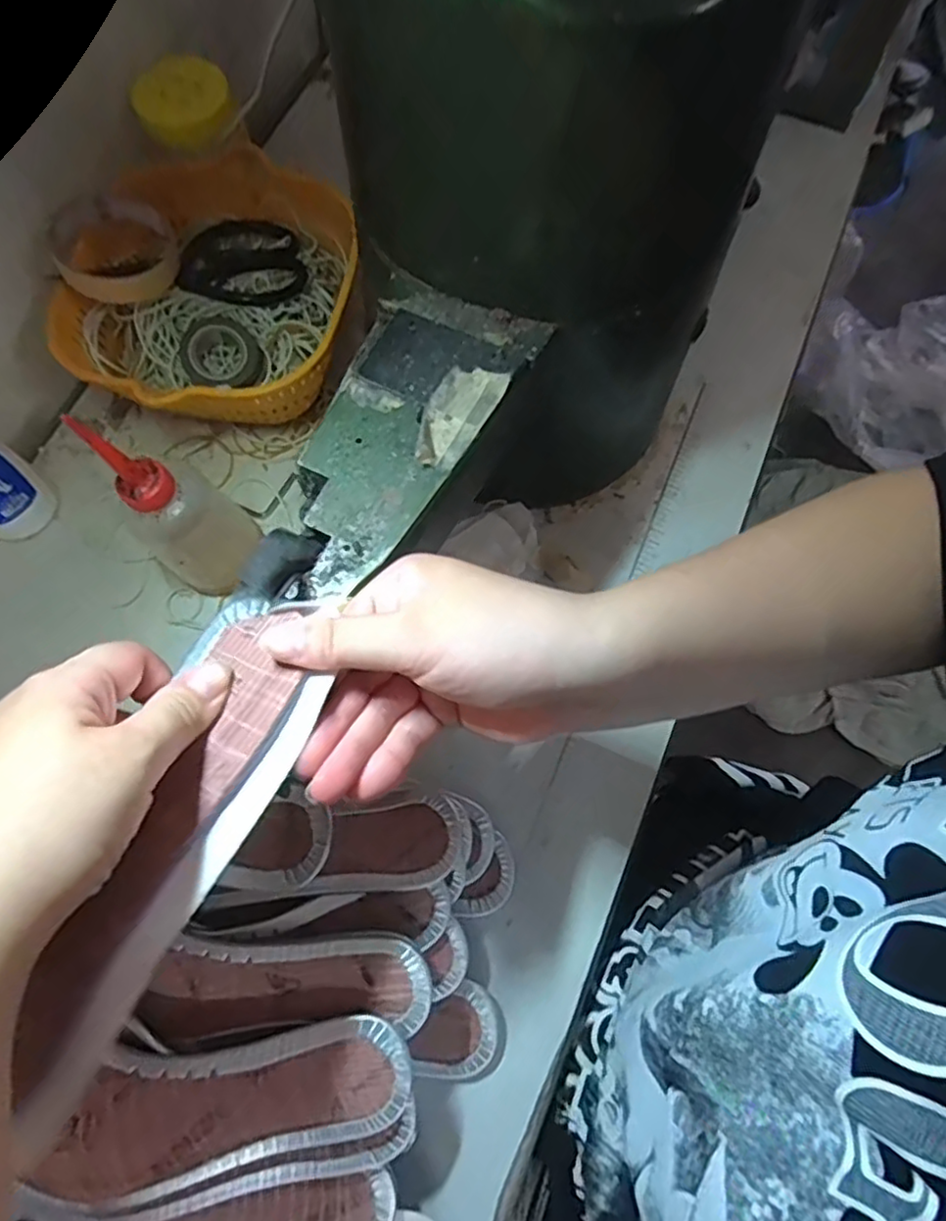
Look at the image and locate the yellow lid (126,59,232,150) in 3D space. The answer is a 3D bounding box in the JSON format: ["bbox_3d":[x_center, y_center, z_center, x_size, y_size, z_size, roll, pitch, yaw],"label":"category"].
[{"bbox_3d":[-0.215,-0.376,0.481,0.071,0.010,0.075,-7,77,-8],"label":"yellow lid"}]

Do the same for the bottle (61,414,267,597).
[{"bbox_3d":[-0.188,-0.067,0.409,0.064,0.150,0.060,0,72,1],"label":"bottle"}]

